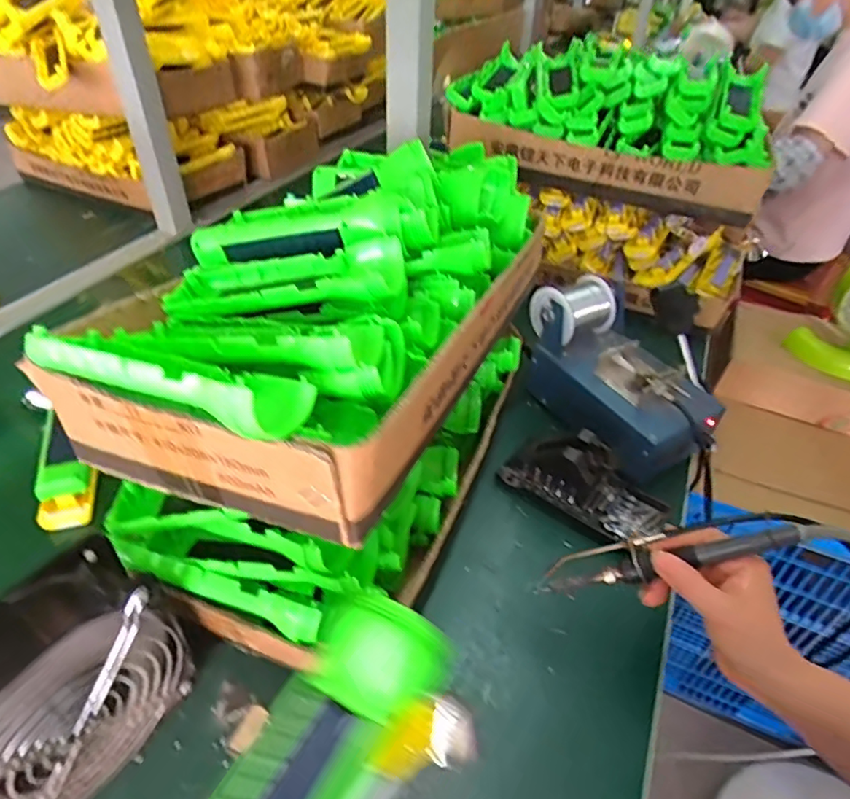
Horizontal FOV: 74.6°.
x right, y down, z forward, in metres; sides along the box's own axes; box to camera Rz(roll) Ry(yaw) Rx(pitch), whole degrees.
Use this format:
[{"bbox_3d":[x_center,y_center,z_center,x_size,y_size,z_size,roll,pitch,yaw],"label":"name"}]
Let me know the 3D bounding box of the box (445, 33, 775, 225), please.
[{"bbox_3d":[0.243,-0.375,0.766,0.415,0.152,0.217,15,43,11],"label":"box"}]

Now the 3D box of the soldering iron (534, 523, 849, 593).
[{"bbox_3d":[0.180,0.109,0.400,0.202,0.018,0.030,-18,35,25],"label":"soldering iron"}]

